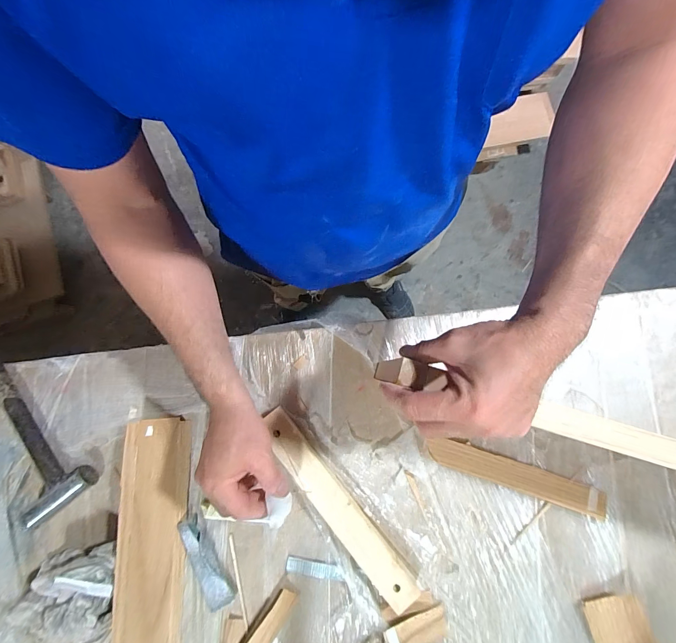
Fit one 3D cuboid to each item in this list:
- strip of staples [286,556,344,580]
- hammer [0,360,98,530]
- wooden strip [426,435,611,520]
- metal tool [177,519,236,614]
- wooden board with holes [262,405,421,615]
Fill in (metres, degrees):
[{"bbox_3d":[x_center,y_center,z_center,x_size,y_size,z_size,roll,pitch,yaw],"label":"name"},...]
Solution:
[{"bbox_3d":[-0.031,0.327,0.443,0.075,0.005,0.021,9,78,2],"label":"strip of staples"},{"bbox_3d":[-0.460,0.139,0.462,0.097,0.033,0.298,-44,84,-6],"label":"hammer"},{"bbox_3d":[0.236,0.209,0.460,0.249,0.014,0.037,18,79,4],"label":"wooden strip"},{"bbox_3d":[-0.175,0.317,0.439,0.035,0.016,0.116,-26,79,-5],"label":"metal tool"},{"bbox_3d":[-0.002,0.240,0.441,0.044,0.017,0.288,-40,85,-7],"label":"wooden board with holes"}]

